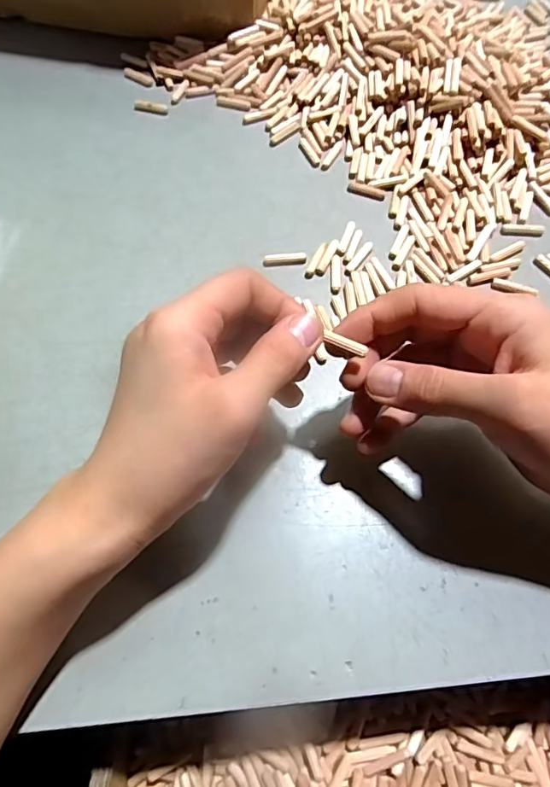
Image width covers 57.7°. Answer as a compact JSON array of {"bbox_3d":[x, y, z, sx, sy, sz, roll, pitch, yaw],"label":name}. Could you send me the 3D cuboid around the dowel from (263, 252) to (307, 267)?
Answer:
[{"bbox_3d":[0.007,-0.094,0.348,0.029,0.007,0.007,-3,65,-2],"label":"dowel"}]

